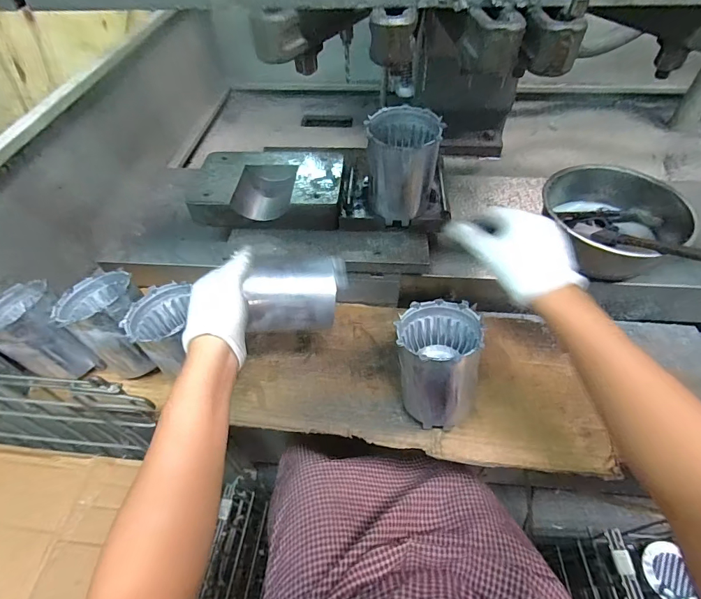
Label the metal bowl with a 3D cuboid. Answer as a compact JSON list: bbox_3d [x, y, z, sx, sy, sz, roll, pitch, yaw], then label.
[{"bbox_3d":[0.365,-0.110,0.572,0.171,0.079,0.174,-1,52,1],"label":"metal bowl"}]

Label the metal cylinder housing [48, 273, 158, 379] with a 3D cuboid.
[{"bbox_3d":[-0.312,0.031,0.515,0.096,0.107,0.107,-13,53,-8],"label":"metal cylinder housing"}]

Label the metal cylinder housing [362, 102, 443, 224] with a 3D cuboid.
[{"bbox_3d":[0.068,-0.181,0.532,0.089,0.113,0.093,6,53,6],"label":"metal cylinder housing"}]

